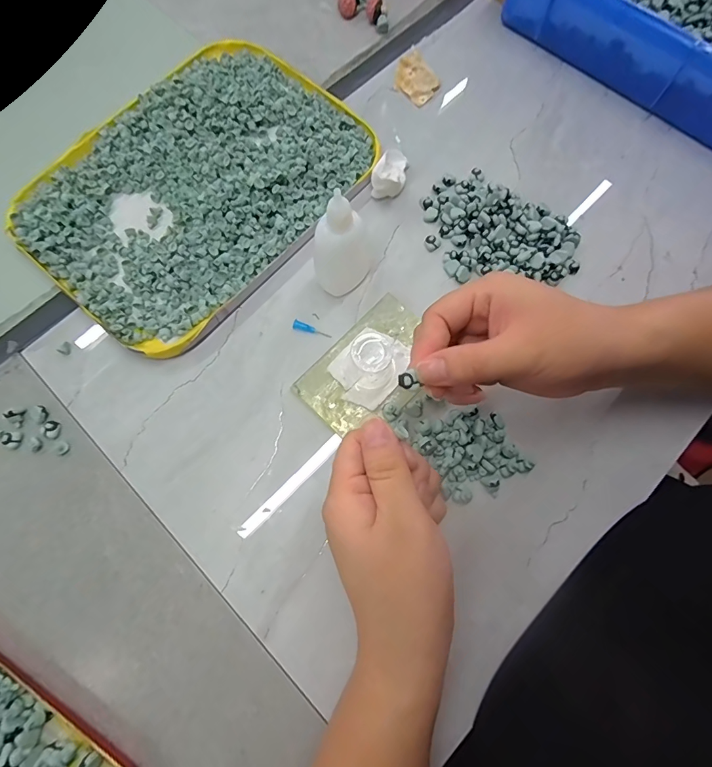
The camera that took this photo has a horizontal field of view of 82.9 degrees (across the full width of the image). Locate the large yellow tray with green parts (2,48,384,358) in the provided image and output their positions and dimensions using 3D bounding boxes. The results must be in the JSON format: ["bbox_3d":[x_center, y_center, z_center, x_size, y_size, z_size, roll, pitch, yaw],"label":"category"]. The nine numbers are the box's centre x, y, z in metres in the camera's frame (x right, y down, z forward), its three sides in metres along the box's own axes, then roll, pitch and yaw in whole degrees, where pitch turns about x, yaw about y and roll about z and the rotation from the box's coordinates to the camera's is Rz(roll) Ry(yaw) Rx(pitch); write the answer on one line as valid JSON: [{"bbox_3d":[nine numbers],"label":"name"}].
[{"bbox_3d":[-0.128,-0.168,0.333,0.201,0.027,0.268,41,78,10],"label":"large yellow tray with green parts"}]

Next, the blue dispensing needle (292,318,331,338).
[{"bbox_3d":[-0.033,-0.042,0.309,0.030,0.004,0.006,16,75,4],"label":"blue dispensing needle"}]

